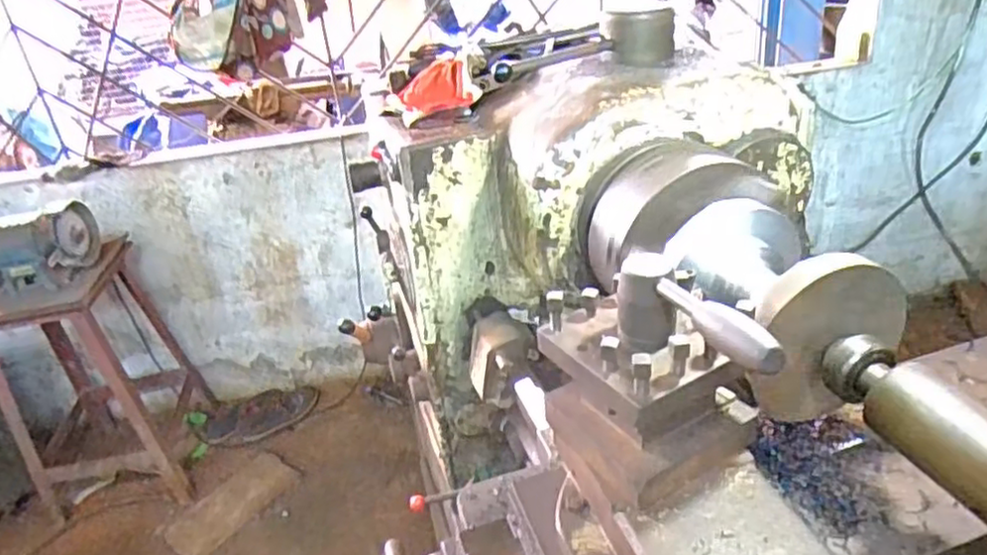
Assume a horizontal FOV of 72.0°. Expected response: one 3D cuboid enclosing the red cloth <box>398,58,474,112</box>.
[{"bbox_3d":[-0.094,-0.310,1.095,0.118,0.052,0.138,-10,29,-5],"label":"red cloth"}]

